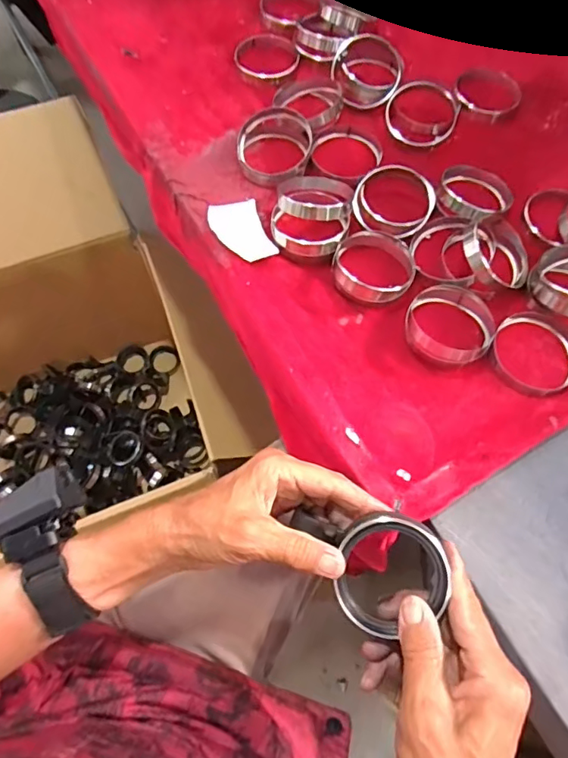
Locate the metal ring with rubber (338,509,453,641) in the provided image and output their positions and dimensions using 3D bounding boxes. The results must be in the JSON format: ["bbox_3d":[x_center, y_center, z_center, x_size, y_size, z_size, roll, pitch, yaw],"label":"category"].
[{"bbox_3d":[0.067,0.121,0.312,0.067,0.015,0.072,14,68,5],"label":"metal ring with rubber"}]

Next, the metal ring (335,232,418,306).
[{"bbox_3d":[0.078,-0.096,0.433,0.069,0.021,0.058,7,68,2],"label":"metal ring"}]

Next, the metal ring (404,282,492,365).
[{"bbox_3d":[0.140,-0.047,0.424,0.072,0.021,0.065,21,69,7],"label":"metal ring"}]

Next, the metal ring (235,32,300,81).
[{"bbox_3d":[-0.019,-0.362,0.568,0.068,0.017,0.068,0,68,-1],"label":"metal ring"}]

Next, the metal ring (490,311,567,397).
[{"bbox_3d":[0.210,-0.020,0.419,0.075,0.016,0.065,28,70,10],"label":"metal ring"}]

